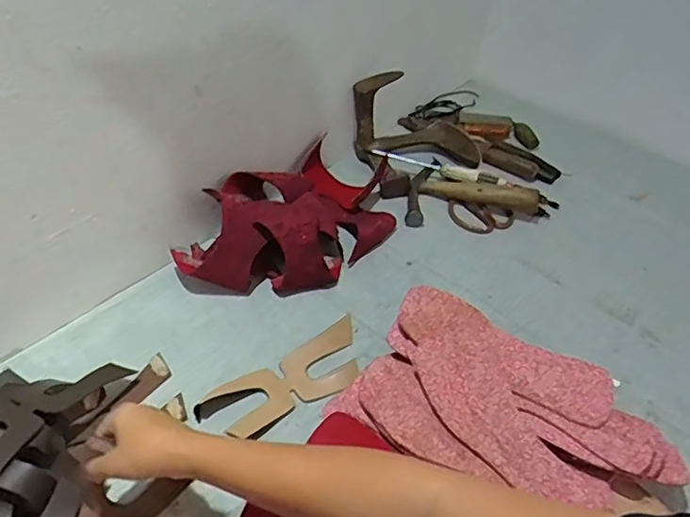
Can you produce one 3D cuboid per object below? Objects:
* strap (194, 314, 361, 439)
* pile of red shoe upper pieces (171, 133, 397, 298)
[{"bbox_3d":[-0.057,0.143,0.691,0.199,0.016,0.079,-26,50,-29],"label":"strap"},{"bbox_3d":[-0.063,-0.060,0.854,0.190,0.104,0.343,31,48,26],"label":"pile of red shoe upper pieces"}]

